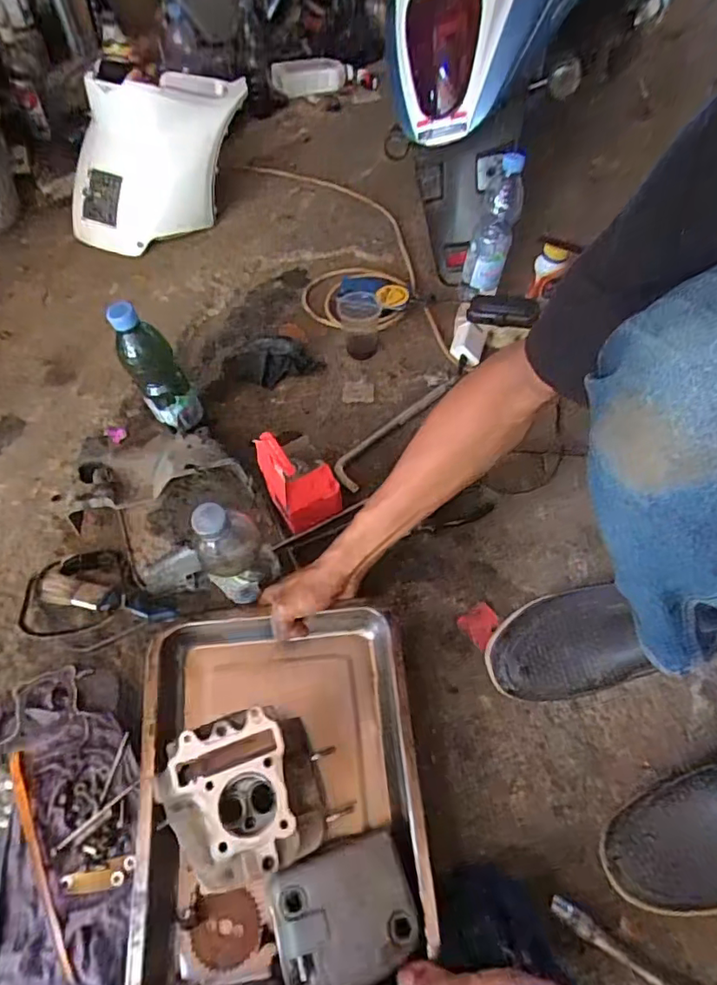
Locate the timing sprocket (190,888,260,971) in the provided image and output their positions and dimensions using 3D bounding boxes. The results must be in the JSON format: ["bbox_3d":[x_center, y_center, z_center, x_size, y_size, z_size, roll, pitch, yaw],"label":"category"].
[{"bbox_3d":[-0.122,0.401,0.506,0.060,0.006,0.057,-11,58,-5],"label":"timing sprocket"}]

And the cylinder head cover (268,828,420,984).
[{"bbox_3d":[-0.011,0.353,0.461,0.122,0.037,0.096,-18,56,-12],"label":"cylinder head cover"}]

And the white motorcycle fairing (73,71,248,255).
[{"bbox_3d":[-0.380,-0.647,1.071,0.402,0.220,0.150,-37,65,-17],"label":"white motorcycle fairing"}]

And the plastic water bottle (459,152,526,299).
[{"bbox_3d":[0.215,-0.427,0.898,0.083,0.212,0.084,11,61,9],"label":"plastic water bottle"}]

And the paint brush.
[{"bbox_3d":[-0.320,0.135,0.701,0.176,0.017,0.035,8,58,7],"label":"paint brush"}]

